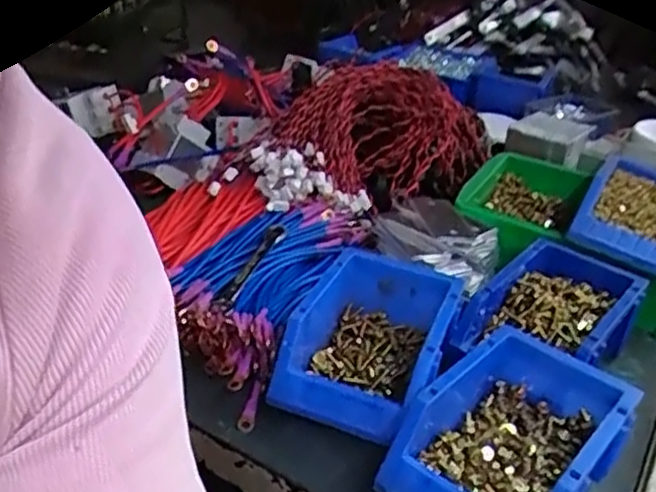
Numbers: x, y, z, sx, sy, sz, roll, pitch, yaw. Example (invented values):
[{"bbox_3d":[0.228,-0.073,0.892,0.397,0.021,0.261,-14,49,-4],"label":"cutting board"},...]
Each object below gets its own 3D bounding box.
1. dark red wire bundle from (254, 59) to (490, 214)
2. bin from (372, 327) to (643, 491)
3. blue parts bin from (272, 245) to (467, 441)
[{"bbox_3d":[0.061,-0.131,0.808,0.239,0.110,0.281,12,30,11],"label":"dark red wire bundle"},{"bbox_3d":[0.120,0.124,0.463,0.118,0.059,0.157,24,35,29],"label":"bin"},{"bbox_3d":[0.034,0.072,0.549,0.108,0.063,0.164,15,31,16],"label":"blue parts bin"}]

